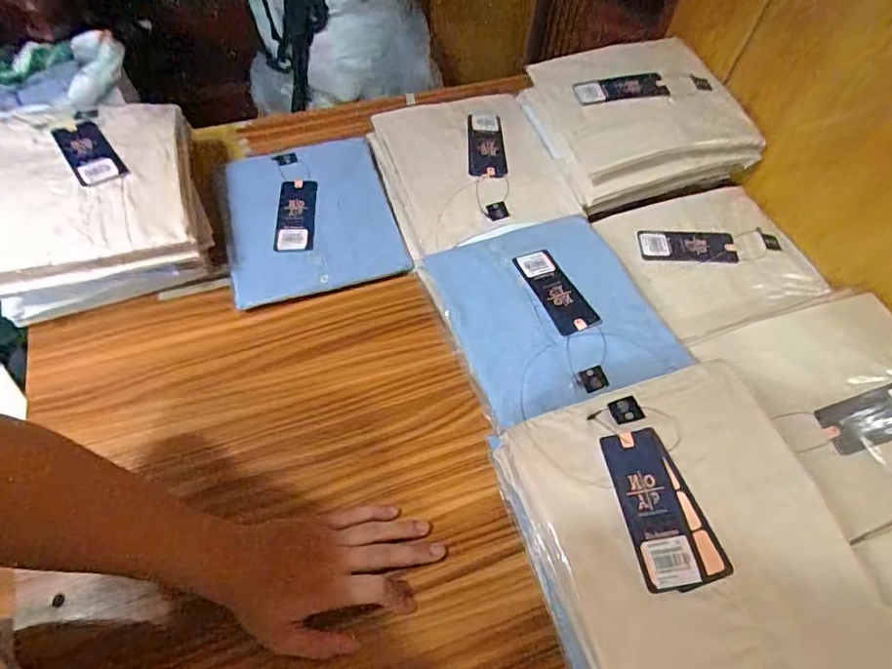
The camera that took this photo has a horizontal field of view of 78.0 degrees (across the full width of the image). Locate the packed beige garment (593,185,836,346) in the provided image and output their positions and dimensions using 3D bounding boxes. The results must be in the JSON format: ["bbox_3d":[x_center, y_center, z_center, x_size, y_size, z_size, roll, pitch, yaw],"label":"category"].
[{"bbox_3d":[0.332,-0.097,0.680,0.224,0.019,0.192,-16,60,-13],"label":"packed beige garment"}]

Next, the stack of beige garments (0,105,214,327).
[{"bbox_3d":[-0.402,-0.146,0.642,0.221,0.129,0.218,-13,59,-11],"label":"stack of beige garments"}]

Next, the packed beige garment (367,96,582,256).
[{"bbox_3d":[0.027,-0.226,0.728,0.222,0.043,0.253,-13,59,-12],"label":"packed beige garment"}]

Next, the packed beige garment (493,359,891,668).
[{"bbox_3d":[0.182,0.157,0.425,0.212,0.060,0.252,-13,59,-12],"label":"packed beige garment"}]

